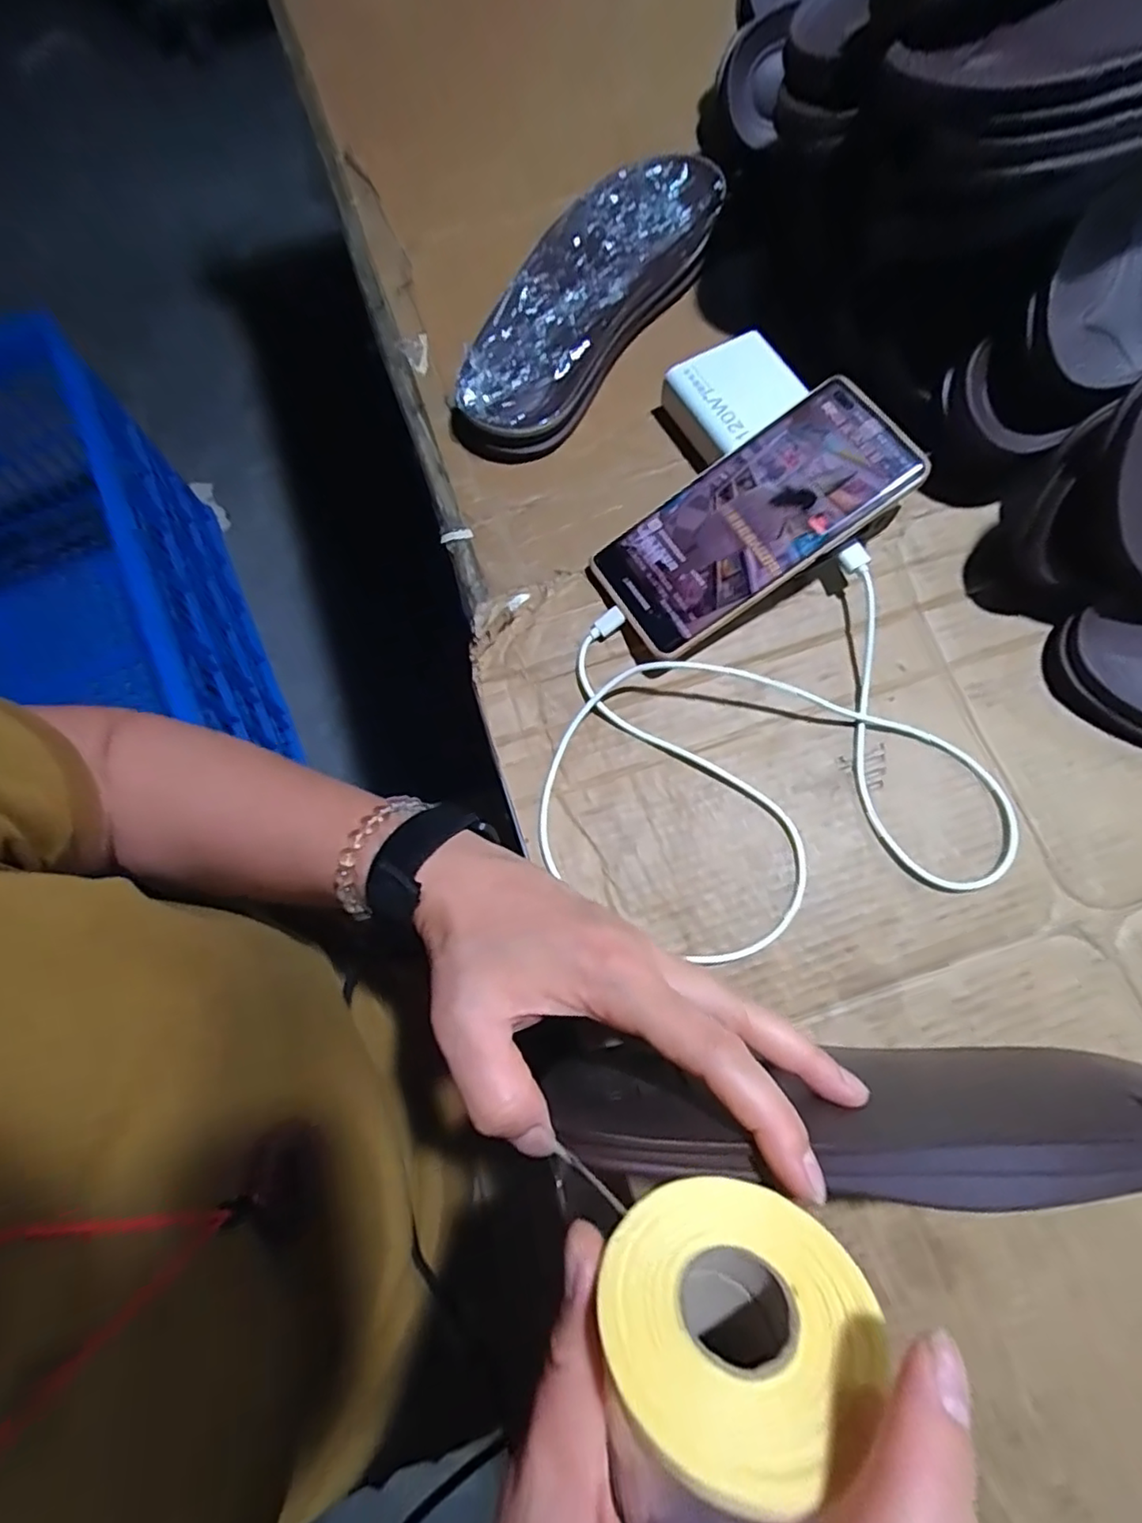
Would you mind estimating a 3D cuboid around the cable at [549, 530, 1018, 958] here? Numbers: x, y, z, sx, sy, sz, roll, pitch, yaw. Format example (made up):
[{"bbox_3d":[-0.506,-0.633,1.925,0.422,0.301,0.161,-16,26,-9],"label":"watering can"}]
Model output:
[{"bbox_3d":[0.095,-0.004,0.325,0.236,0.025,0.188,-15,74,-4],"label":"cable"}]

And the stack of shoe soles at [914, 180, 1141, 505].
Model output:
[{"bbox_3d":[0.327,-0.243,0.347,0.277,0.099,0.094,-33,76,-9],"label":"stack of shoe soles"}]

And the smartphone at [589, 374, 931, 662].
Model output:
[{"bbox_3d":[0.097,-0.128,0.333,0.166,0.008,0.077,-35,76,6],"label":"smartphone"}]

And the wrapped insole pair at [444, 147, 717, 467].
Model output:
[{"bbox_3d":[0.009,-0.299,0.402,0.090,0.028,0.252,32,76,9],"label":"wrapped insole pair"}]

